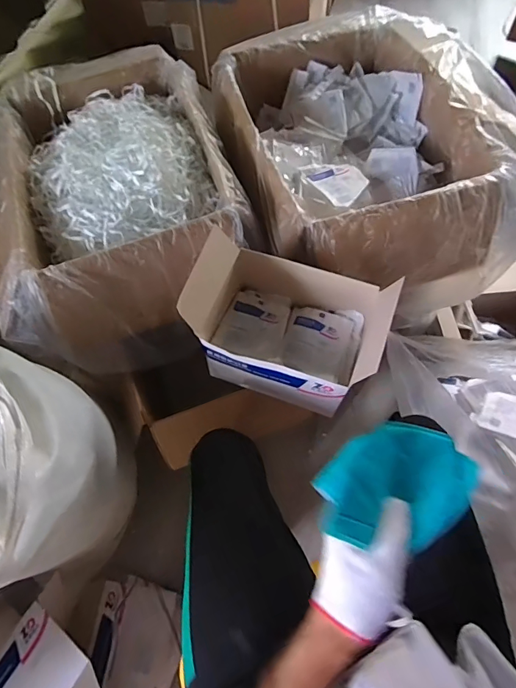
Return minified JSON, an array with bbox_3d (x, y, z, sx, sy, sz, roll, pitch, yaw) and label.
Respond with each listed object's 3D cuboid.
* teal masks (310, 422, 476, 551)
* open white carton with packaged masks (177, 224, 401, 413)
[{"bbox_3d":[0.121,0.123,0.359,0.139,0.037,0.098,-31,66,-11],"label":"teal masks"},{"bbox_3d":[0.058,-0.045,0.746,0.317,0.197,0.232,15,66,11],"label":"open white carton with packaged masks"}]

